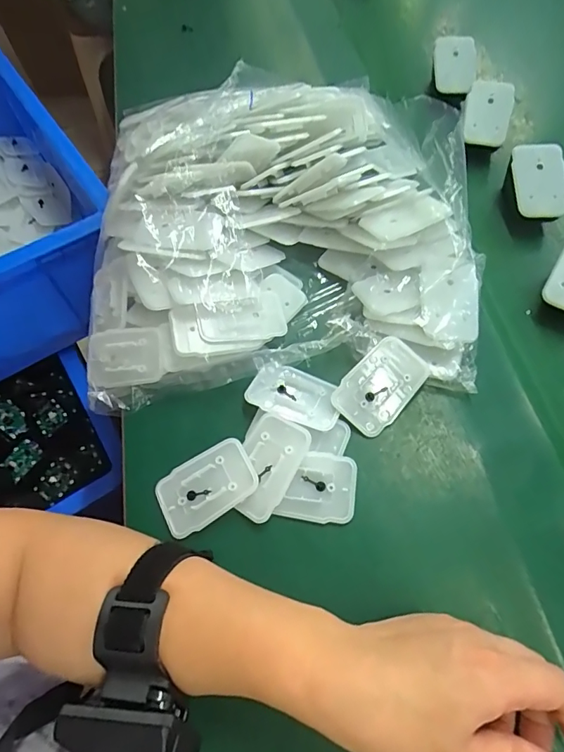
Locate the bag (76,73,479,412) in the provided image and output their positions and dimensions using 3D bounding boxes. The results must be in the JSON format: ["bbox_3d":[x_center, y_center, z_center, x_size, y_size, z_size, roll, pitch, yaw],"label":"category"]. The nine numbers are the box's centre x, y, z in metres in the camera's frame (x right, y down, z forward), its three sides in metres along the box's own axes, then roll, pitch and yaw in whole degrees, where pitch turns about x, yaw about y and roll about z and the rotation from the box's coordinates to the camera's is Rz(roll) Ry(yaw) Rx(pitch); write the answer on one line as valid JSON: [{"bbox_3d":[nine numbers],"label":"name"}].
[{"bbox_3d":[-0.006,-0.126,0.352,0.297,0.079,0.274,-2,63,1],"label":"bag"}]

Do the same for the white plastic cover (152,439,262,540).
[{"bbox_3d":[-0.052,0.076,0.303,0.068,0.006,0.044,-30,67,2],"label":"white plastic cover"}]

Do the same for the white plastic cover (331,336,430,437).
[{"bbox_3d":[0.071,0.007,0.321,0.046,0.006,0.068,40,87,3],"label":"white plastic cover"}]

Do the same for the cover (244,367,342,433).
[{"bbox_3d":[0.010,0.014,0.329,0.068,0.008,0.039,22,66,13],"label":"cover"}]

